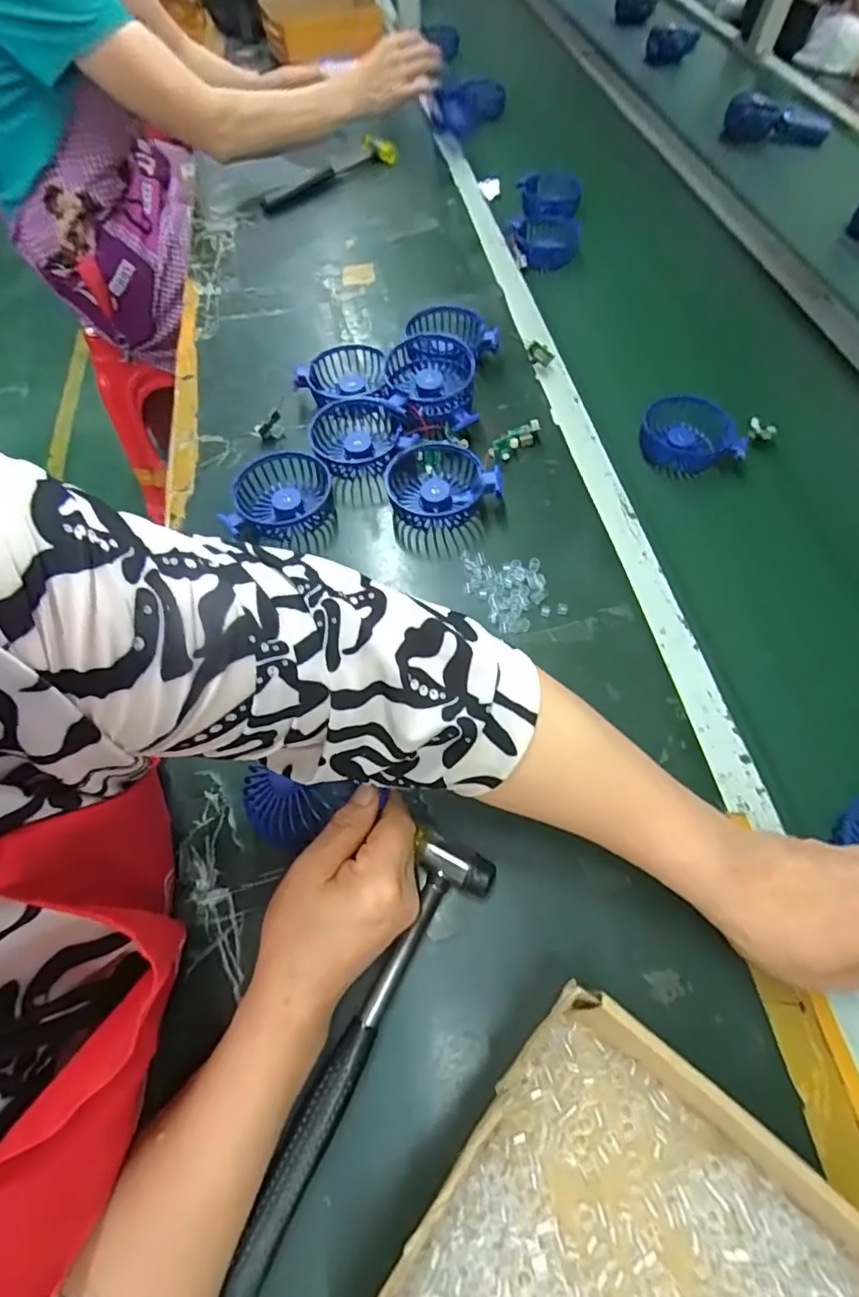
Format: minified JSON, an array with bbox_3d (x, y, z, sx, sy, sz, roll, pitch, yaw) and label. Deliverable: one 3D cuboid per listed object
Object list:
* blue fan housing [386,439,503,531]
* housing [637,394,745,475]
[{"bbox_3d":[0.012,-0.158,0.510,0.103,0.031,0.090,-3,61,0],"label":"blue fan housing"},{"bbox_3d":[0.277,-0.228,0.575,0.098,0.036,0.098,15,63,10],"label":"housing"}]

